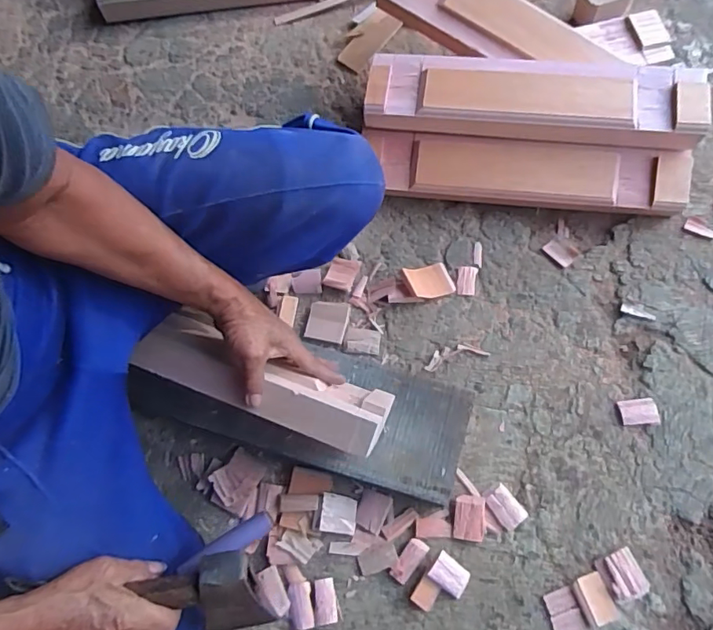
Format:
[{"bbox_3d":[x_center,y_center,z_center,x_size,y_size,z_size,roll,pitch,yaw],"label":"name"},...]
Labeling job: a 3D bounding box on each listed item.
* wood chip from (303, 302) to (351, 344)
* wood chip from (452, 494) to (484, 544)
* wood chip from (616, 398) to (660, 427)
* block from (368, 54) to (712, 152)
[{"bbox_3d":[-0.045,0.010,0.786,0.059,0.008,0.066,10,70,4],"label":"wood chip"},{"bbox_3d":[0.147,0.264,0.670,0.039,0.011,0.055,8,69,3],"label":"wood chip"},{"bbox_3d":[0.387,0.133,0.703,0.047,0.007,0.036,-6,68,2],"label":"wood chip"},{"bbox_3d":[0.262,-0.334,0.789,0.491,0.055,0.127,6,80,8],"label":"block"}]

